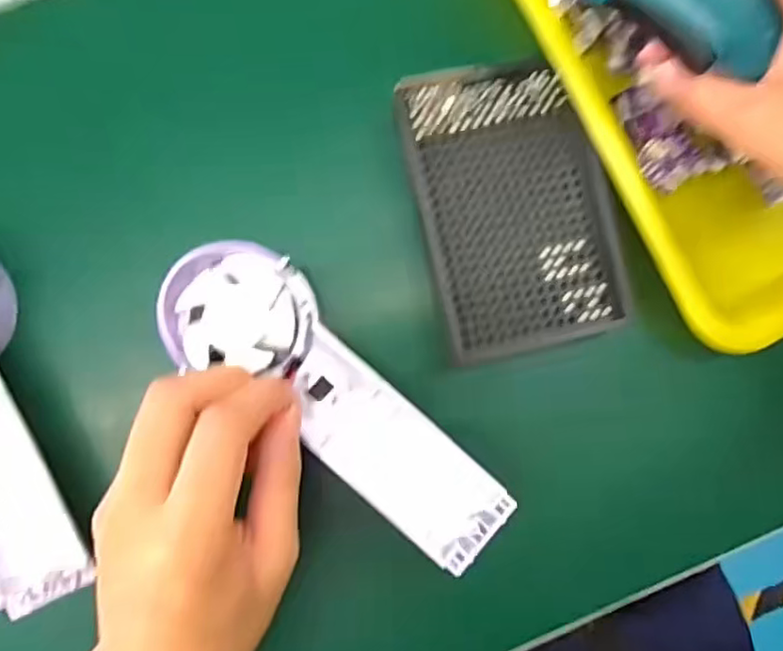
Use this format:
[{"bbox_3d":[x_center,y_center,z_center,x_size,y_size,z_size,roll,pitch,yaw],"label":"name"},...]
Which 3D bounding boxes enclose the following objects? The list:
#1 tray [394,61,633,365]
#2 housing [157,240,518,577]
[{"bbox_3d":[0.060,-0.058,0.305,0.090,0.010,0.139,-13,90,-3],"label":"tray"},{"bbox_3d":[-0.025,0.035,0.278,0.175,0.027,0.056,43,87,-3],"label":"housing"}]

